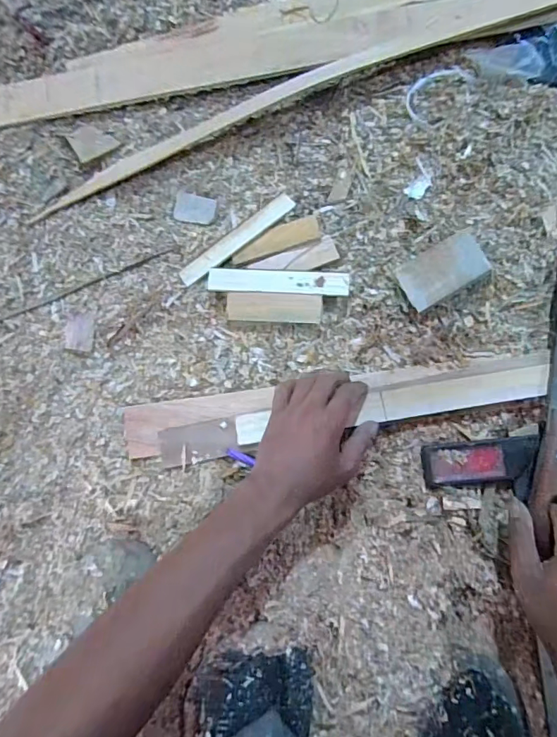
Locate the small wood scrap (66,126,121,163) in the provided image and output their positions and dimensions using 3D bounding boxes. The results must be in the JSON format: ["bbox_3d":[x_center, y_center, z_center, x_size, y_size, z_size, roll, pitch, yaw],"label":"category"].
[{"bbox_3d":[-0.229,-0.280,0.558,0.050,0.005,0.044,-34,82,-1],"label":"small wood scrap"}]

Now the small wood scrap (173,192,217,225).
[{"bbox_3d":[-0.100,-0.191,0.541,0.050,0.004,0.033,15,84,6],"label":"small wood scrap"}]

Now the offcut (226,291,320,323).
[{"bbox_3d":[-0.005,-0.067,0.499,0.102,0.006,0.031,3,104,5],"label":"offcut"}]

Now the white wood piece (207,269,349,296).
[{"bbox_3d":[0.000,-0.096,0.505,0.152,0.017,0.027,4,82,3],"label":"white wood piece"}]

